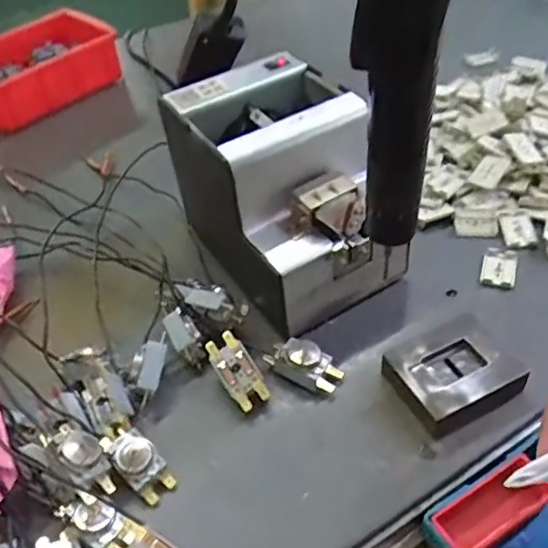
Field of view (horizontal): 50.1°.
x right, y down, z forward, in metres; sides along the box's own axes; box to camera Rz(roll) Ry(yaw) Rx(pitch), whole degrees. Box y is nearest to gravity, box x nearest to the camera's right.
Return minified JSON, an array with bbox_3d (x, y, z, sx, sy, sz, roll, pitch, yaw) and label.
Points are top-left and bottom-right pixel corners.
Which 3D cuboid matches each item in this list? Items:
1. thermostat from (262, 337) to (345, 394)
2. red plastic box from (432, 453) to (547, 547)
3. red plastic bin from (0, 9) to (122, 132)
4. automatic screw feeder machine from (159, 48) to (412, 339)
[{"bbox_3d":[0.023,0.067,0.448,0.057,0.020,0.028,23,53,24],"label":"thermostat"},{"bbox_3d":[0.143,0.158,0.390,0.081,0.033,0.030,-25,50,-17],"label":"red plastic box"},{"bbox_3d":[-0.317,-0.272,0.786,0.132,0.066,0.197,34,58,31],"label":"red plastic bin"},{"bbox_3d":[0.011,-0.070,0.493,0.124,0.141,0.178,-27,50,-18],"label":"automatic screw feeder machine"}]

